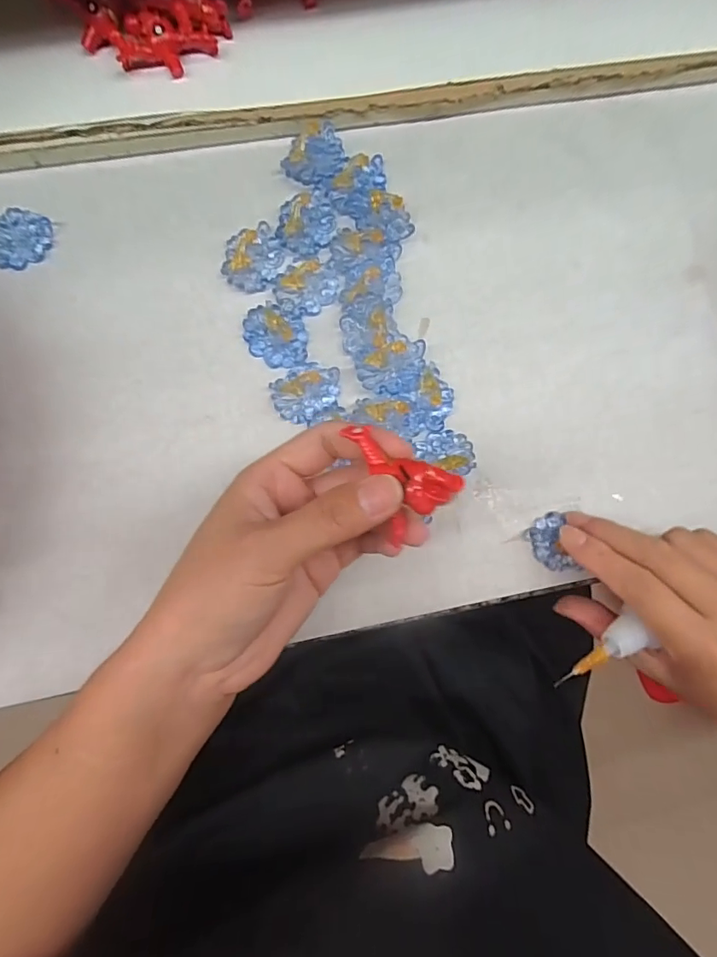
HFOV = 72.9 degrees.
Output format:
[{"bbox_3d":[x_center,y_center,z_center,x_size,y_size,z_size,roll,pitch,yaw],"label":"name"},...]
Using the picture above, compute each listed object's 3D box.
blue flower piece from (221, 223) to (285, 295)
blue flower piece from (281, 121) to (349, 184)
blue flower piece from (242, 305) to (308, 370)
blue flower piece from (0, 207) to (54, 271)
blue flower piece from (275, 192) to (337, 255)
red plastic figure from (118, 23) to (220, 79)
[{"bbox_3d":[-0.058,-0.120,0.264,0.035,0.009,0.031,-39,88,-7],"label":"blue flower piece"},{"bbox_3d":[-0.024,-0.177,0.268,0.036,0.006,0.028,-41,101,-7],"label":"blue flower piece"},{"bbox_3d":[-0.045,-0.077,0.263,0.033,0.005,0.032,-3,85,-4],"label":"blue flower piece"},{"bbox_3d":[-0.182,-0.128,0.258,0.028,0.006,0.036,41,83,1],"label":"blue flower piece"},{"bbox_3d":[-0.028,-0.140,0.265,0.031,0.014,0.030,0,84,-4],"label":"blue flower piece"},{"bbox_3d":[-0.097,-0.217,0.249,0.048,0.015,0.016,-12,85,-5],"label":"red plastic figure"}]

